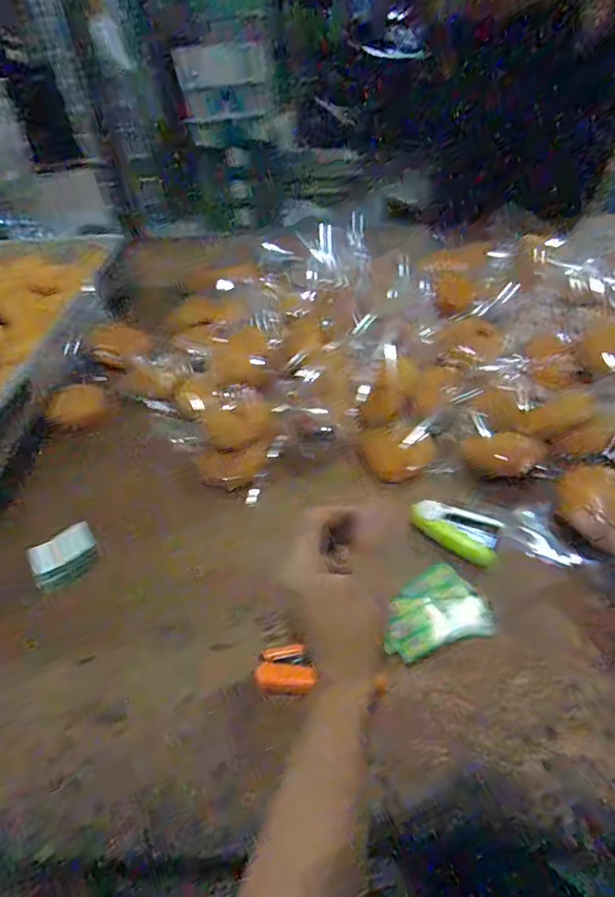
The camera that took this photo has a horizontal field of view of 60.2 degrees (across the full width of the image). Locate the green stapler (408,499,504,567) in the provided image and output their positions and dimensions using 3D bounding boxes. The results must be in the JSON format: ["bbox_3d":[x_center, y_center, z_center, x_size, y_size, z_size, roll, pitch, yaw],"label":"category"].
[{"bbox_3d":[0.149,0.081,0.535,0.088,0.018,0.047,25,77,22],"label":"green stapler"}]

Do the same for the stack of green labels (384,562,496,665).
[{"bbox_3d":[0.111,0.143,0.473,0.104,0.017,0.071,-17,42,-12],"label":"stack of green labels"}]

